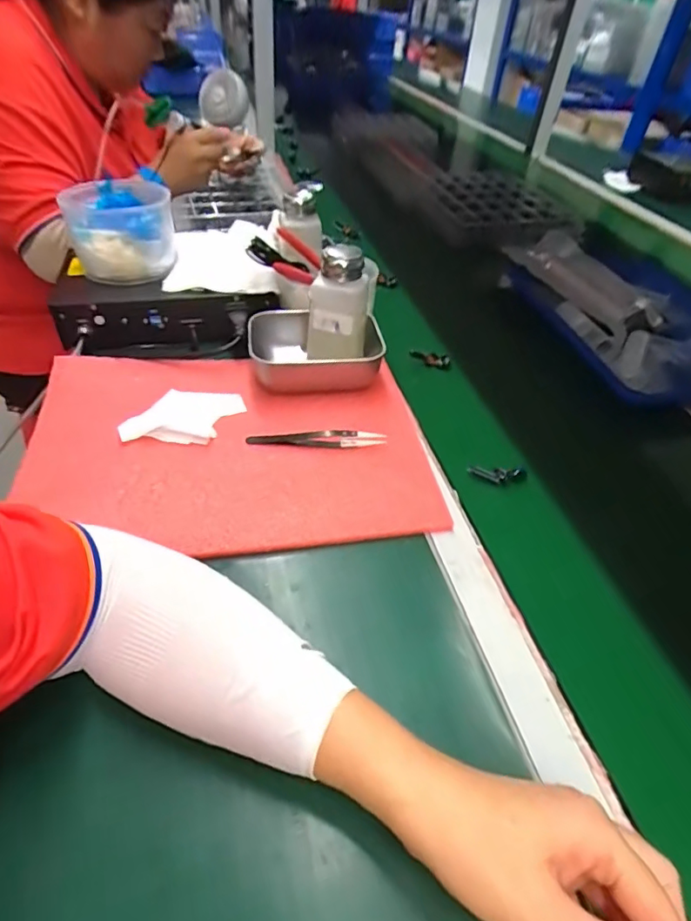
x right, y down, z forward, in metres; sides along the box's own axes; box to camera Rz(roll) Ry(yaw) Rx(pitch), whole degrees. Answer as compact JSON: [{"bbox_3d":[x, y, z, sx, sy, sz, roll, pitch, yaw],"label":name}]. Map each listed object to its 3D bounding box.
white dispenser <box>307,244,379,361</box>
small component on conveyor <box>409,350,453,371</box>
[{"bbox_3d":[-0.006,-0.144,0.518,0.063,0.124,0.052,6,43,2],"label":"white dispenser"},{"bbox_3d":[0.097,-0.117,0.600,0.055,0.015,0.010,14,42,-15],"label":"small component on conveyor"}]

